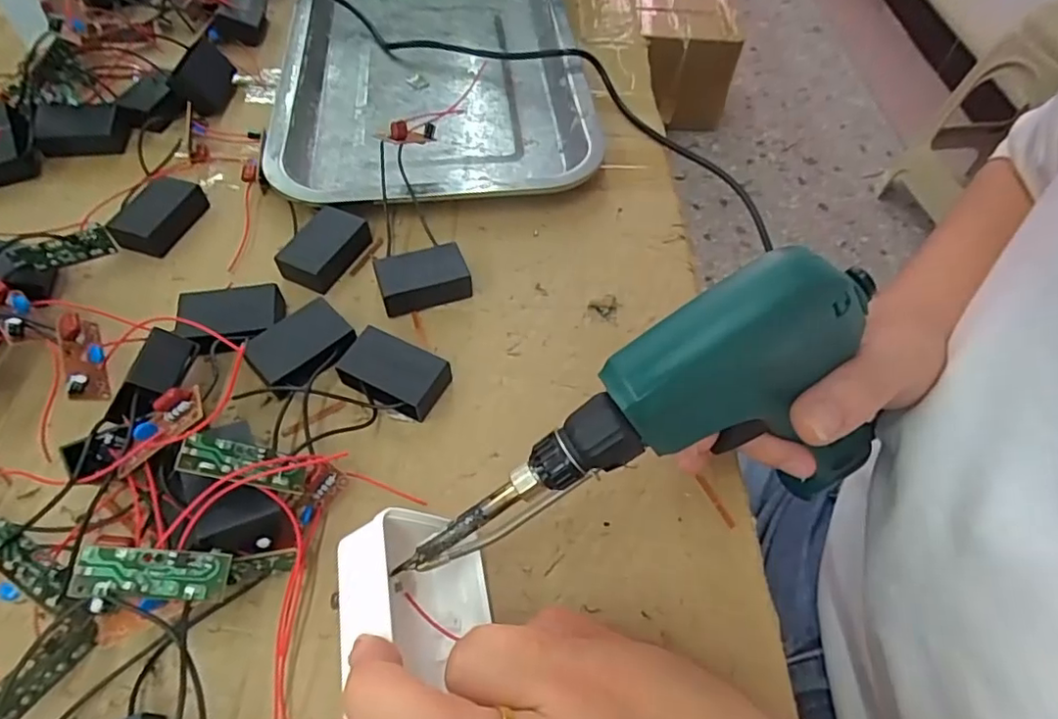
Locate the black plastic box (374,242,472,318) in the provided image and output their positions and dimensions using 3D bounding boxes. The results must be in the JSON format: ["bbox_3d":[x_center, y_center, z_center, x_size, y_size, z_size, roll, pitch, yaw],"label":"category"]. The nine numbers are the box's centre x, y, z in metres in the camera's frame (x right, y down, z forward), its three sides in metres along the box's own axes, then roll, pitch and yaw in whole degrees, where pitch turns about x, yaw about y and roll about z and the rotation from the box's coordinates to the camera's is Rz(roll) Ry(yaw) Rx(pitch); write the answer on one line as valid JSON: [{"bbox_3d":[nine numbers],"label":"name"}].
[{"bbox_3d":[-0.058,-0.044,0.322,0.047,0.017,0.032,-16,58,-13],"label":"black plastic box"}]

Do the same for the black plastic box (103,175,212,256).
[{"bbox_3d":[-0.212,-0.084,0.338,0.028,0.022,0.048,20,57,11],"label":"black plastic box"}]

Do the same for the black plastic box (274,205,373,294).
[{"bbox_3d":[-0.117,-0.064,0.332,0.032,0.017,0.049,25,59,14],"label":"black plastic box"}]

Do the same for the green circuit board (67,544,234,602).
[{"bbox_3d":[-0.128,0.073,0.202,0.045,0.009,0.016,12,74,-22],"label":"green circuit board"}]

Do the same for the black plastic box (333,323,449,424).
[{"bbox_3d":[-0.065,0.009,0.287,0.049,0.017,0.032,26,59,14],"label":"black plastic box"}]

